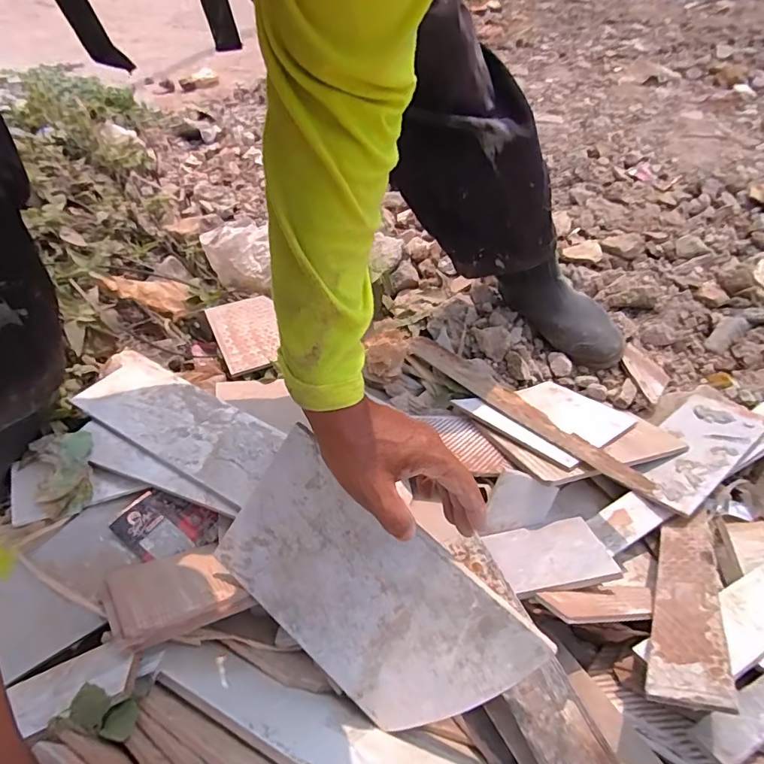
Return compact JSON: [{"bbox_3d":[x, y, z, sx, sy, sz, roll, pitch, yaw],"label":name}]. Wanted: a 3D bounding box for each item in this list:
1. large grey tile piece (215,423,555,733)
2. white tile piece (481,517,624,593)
[{"bbox_3d":[-0.020,0.180,0.398,0.255,0.166,0.006,39,19,13],"label":"large grey tile piece"},{"bbox_3d":[0.172,0.181,0.493,0.114,0.007,0.099,-12,15,3],"label":"white tile piece"}]

